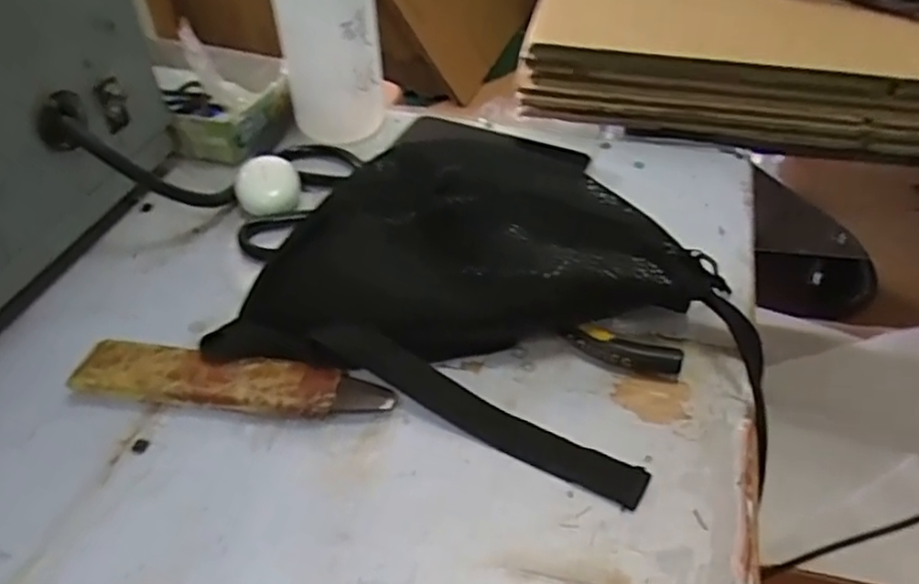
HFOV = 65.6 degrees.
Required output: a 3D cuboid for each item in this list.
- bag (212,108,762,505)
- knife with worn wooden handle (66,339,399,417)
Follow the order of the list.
[{"bbox_3d":[0.035,-0.010,0.424,0.295,0.094,0.185,14,45,17],"label":"bag"},{"bbox_3d":[-0.133,0.054,0.417,0.185,0.019,0.038,6,43,9],"label":"knife with worn wooden handle"}]

